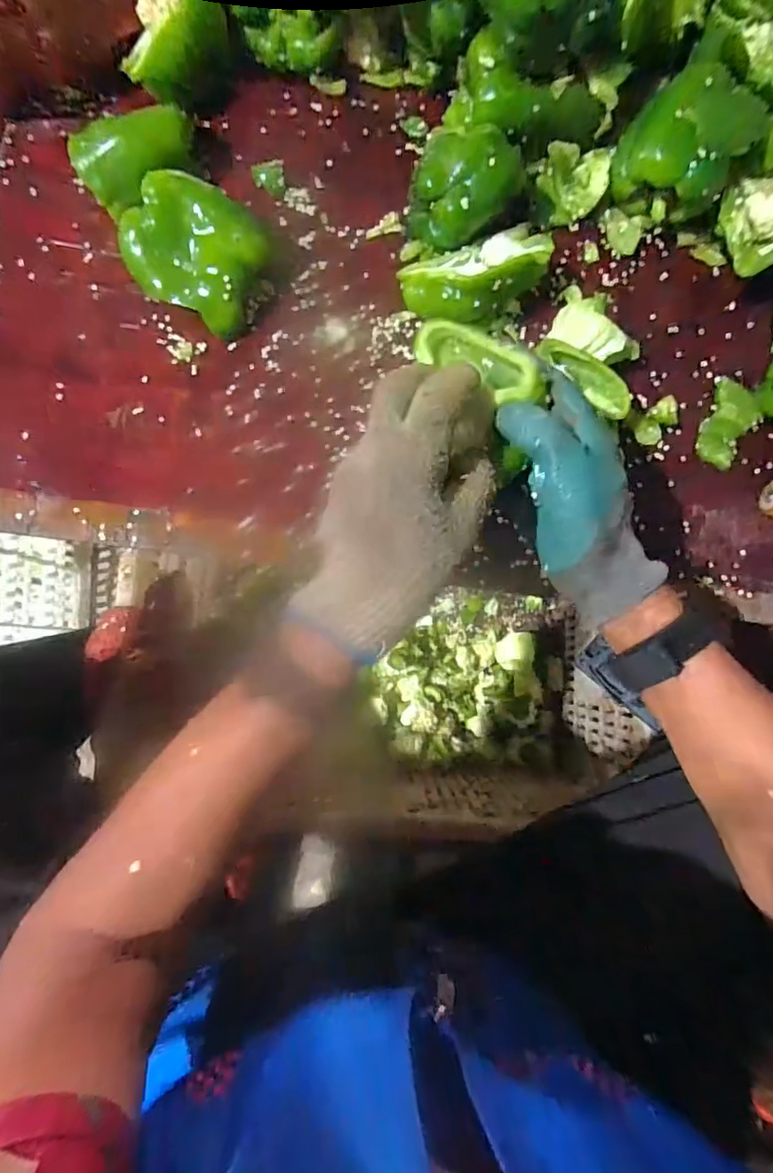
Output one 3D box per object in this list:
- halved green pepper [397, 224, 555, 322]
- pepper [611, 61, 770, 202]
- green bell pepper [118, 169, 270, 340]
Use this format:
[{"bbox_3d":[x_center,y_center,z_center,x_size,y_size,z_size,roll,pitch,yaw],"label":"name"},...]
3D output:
[{"bbox_3d":[0.072,-0.247,0.428,0.118,0.055,0.071,-9,83,-2],"label":"halved green pepper"},{"bbox_3d":[0.223,-0.332,0.406,0.086,0.063,0.062,30,84,3],"label":"pepper"},{"bbox_3d":[-0.154,-0.270,0.430,0.109,0.052,0.094,26,84,2],"label":"green bell pepper"}]

